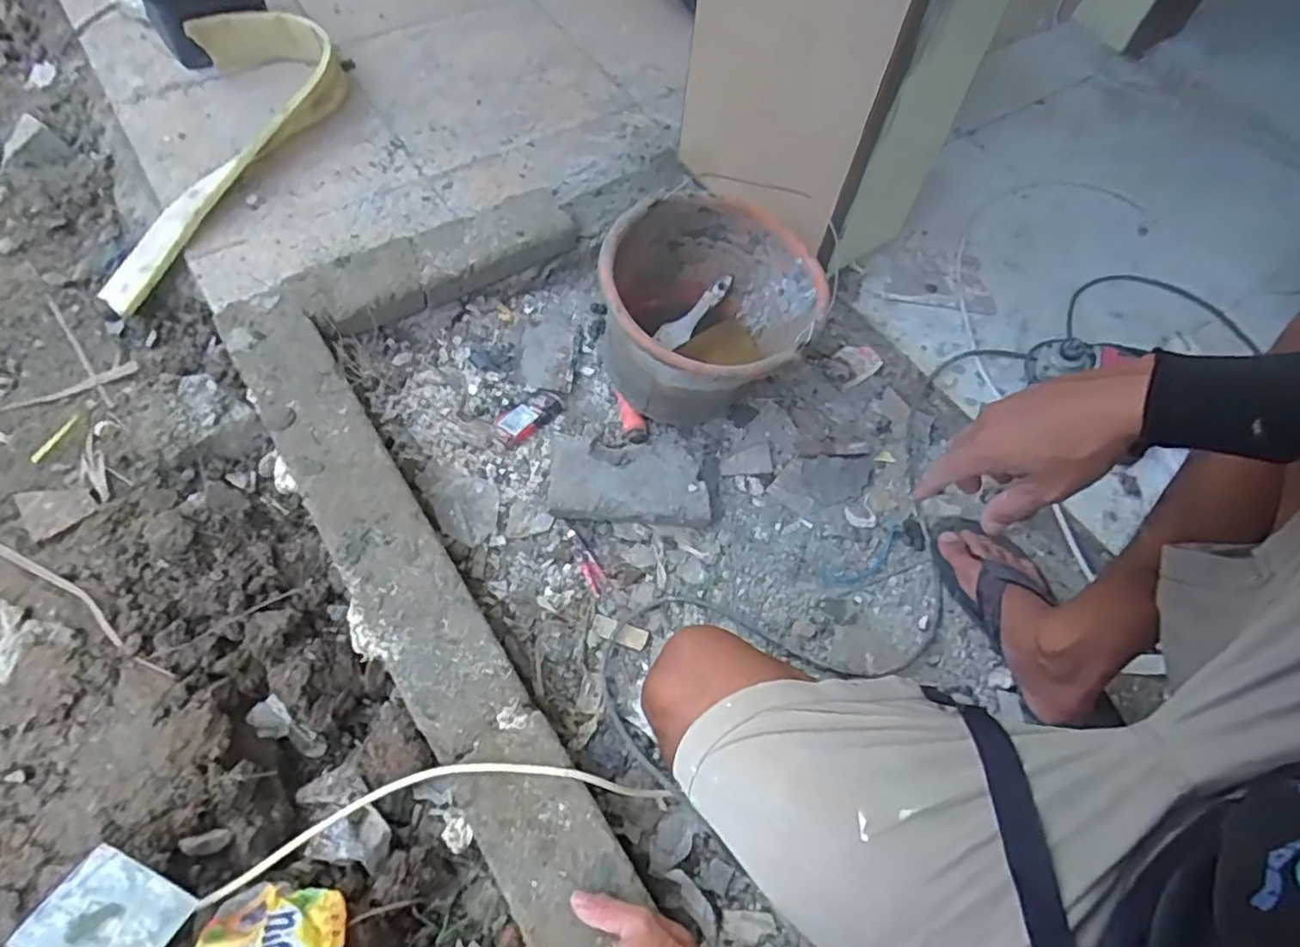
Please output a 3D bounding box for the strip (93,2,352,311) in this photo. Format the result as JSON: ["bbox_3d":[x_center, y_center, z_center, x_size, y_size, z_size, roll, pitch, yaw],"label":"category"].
[{"bbox_3d":[-0.627,-0.488,1.009,0.230,0.091,0.519,3,61,-1],"label":"strip"}]

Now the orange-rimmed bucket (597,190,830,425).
[{"bbox_3d":[0.075,-0.185,0.860,0.262,0.233,0.255,2,60,-4],"label":"orange-rimmed bucket"}]

